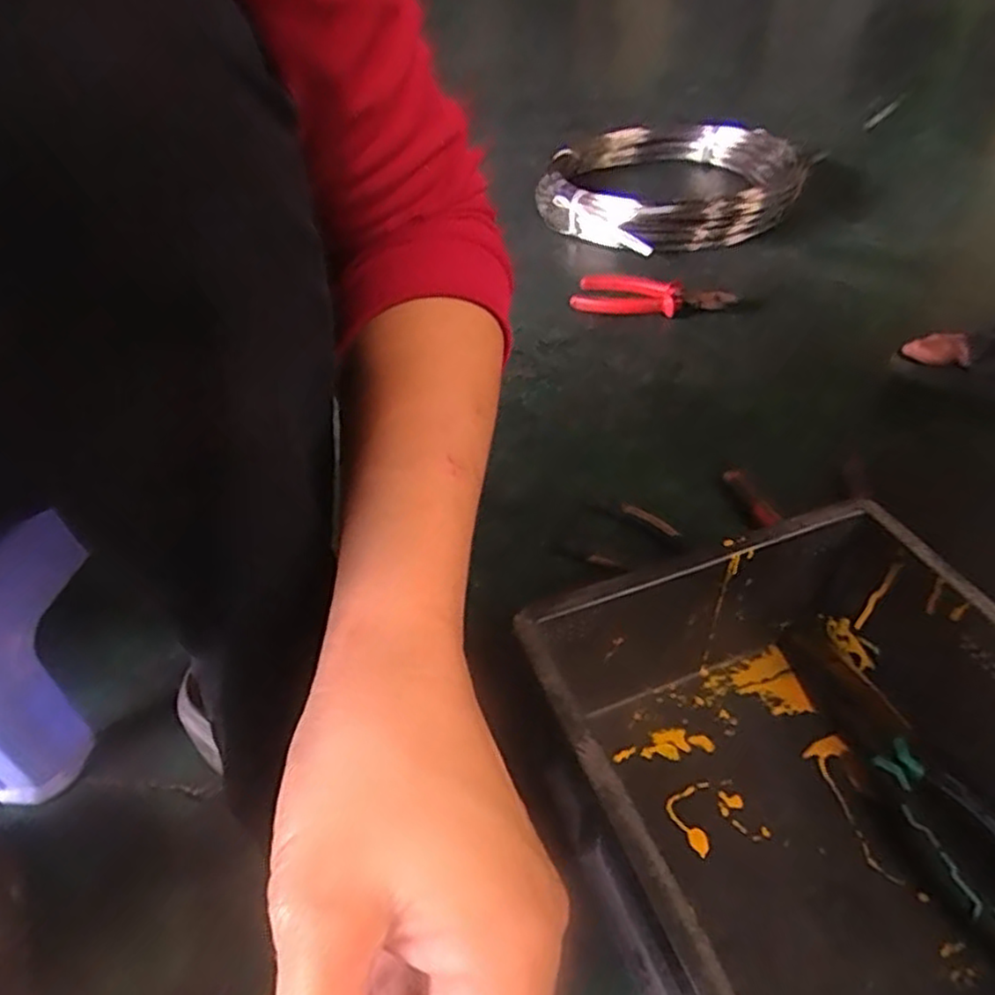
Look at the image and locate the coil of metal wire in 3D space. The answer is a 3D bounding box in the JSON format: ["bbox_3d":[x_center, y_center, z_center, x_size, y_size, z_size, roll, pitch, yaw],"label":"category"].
[{"bbox_3d":[0.244,-0.479,1.061,0.350,0.075,0.366,-4,43,3],"label":"coil of metal wire"}]

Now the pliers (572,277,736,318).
[{"bbox_3d":[0.186,-0.240,0.850,0.187,0.033,0.060,9,45,17],"label":"pliers"}]

